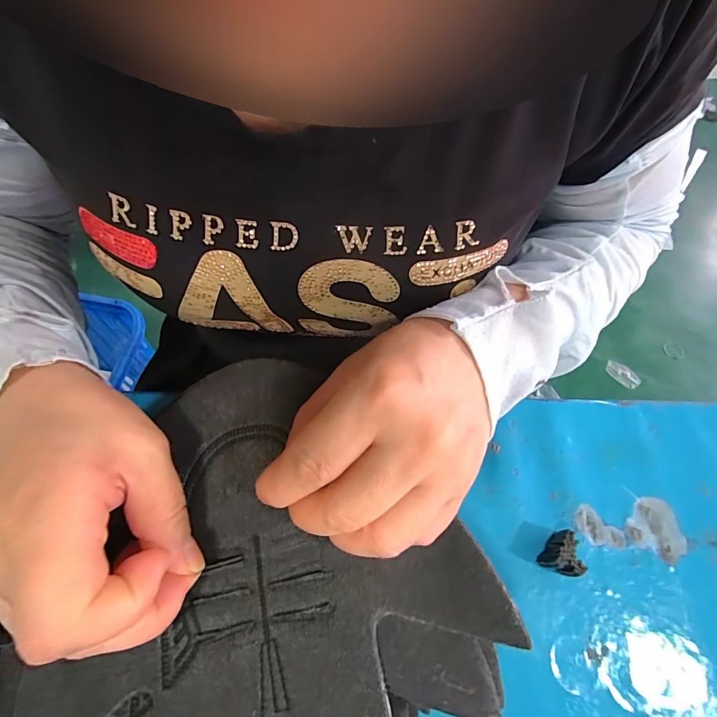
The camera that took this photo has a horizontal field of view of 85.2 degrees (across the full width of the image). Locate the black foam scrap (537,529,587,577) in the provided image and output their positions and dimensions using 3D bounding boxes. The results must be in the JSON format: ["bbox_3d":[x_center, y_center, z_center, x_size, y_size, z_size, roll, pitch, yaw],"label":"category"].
[{"bbox_3d":[0.114,0.109,0.221,0.010,0.030,0.023,11,63,6],"label":"black foam scrap"}]

